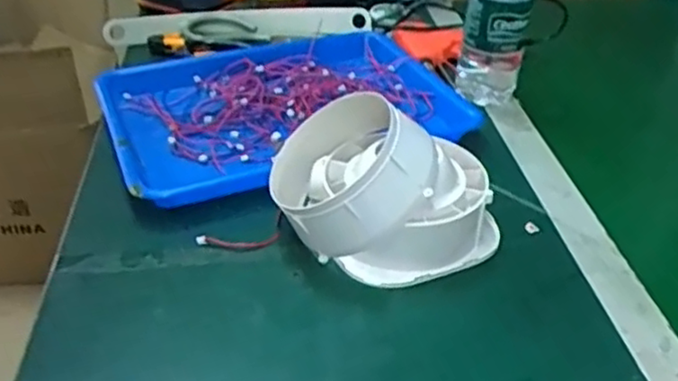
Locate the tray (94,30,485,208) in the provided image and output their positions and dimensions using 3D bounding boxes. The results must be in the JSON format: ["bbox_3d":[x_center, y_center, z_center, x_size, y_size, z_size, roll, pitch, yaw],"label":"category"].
[{"bbox_3d":[-0.062,-0.084,0.731,0.349,0.046,0.255,-12,37,-19],"label":"tray"}]

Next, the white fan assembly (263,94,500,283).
[{"bbox_3d":[0.036,-0.007,0.549,0.178,0.103,0.127,3,35,1],"label":"white fan assembly"}]

